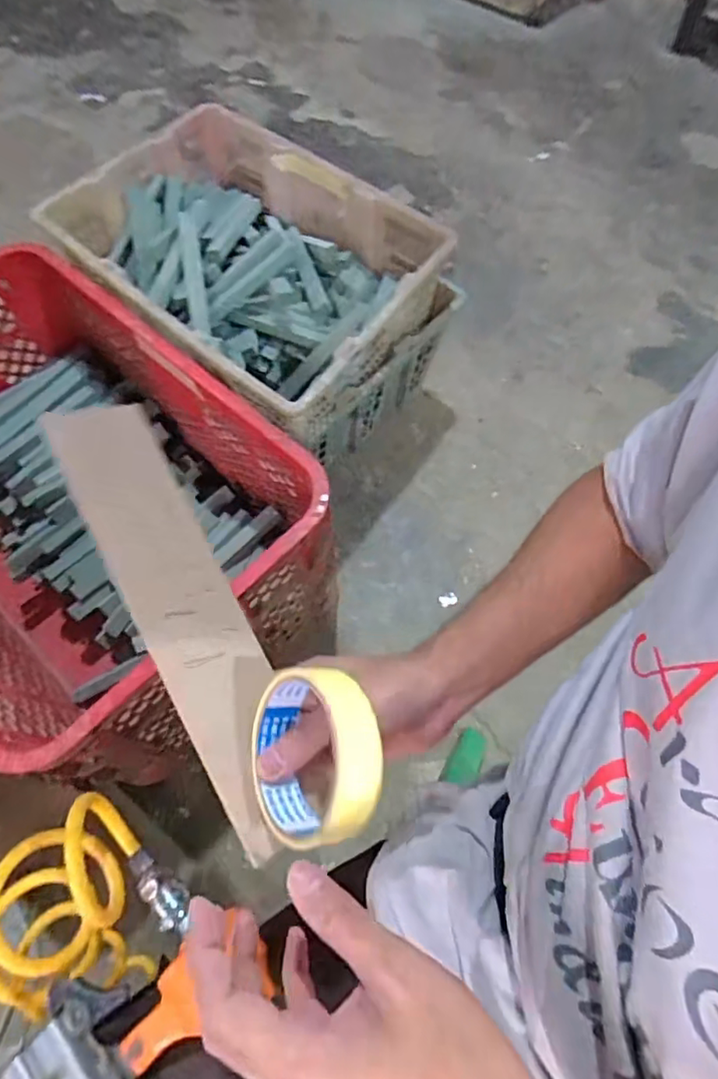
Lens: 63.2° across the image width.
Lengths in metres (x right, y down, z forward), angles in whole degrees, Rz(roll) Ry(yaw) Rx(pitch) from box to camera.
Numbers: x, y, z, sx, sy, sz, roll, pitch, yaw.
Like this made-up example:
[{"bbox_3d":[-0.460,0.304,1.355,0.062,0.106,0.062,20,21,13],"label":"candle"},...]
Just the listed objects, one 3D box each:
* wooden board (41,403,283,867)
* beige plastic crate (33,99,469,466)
[{"bbox_3d":[-0.104,0.035,0.351,0.067,0.010,0.262,-22,80,-46],"label":"wooden board"},{"bbox_3d":[-0.154,-0.364,0.895,0.497,0.283,0.367,37,70,17],"label":"beige plastic crate"}]

